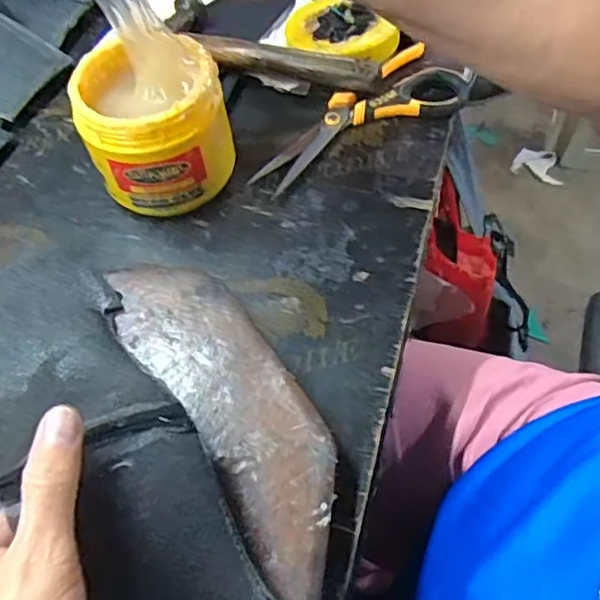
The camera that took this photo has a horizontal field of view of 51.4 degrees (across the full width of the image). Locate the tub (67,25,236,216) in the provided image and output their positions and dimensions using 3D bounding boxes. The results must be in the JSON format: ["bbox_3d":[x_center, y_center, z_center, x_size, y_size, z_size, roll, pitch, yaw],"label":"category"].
[{"bbox_3d":[-0.096,-0.116,0.427,0.094,0.092,0.090,-14,57,-4],"label":"tub"}]

